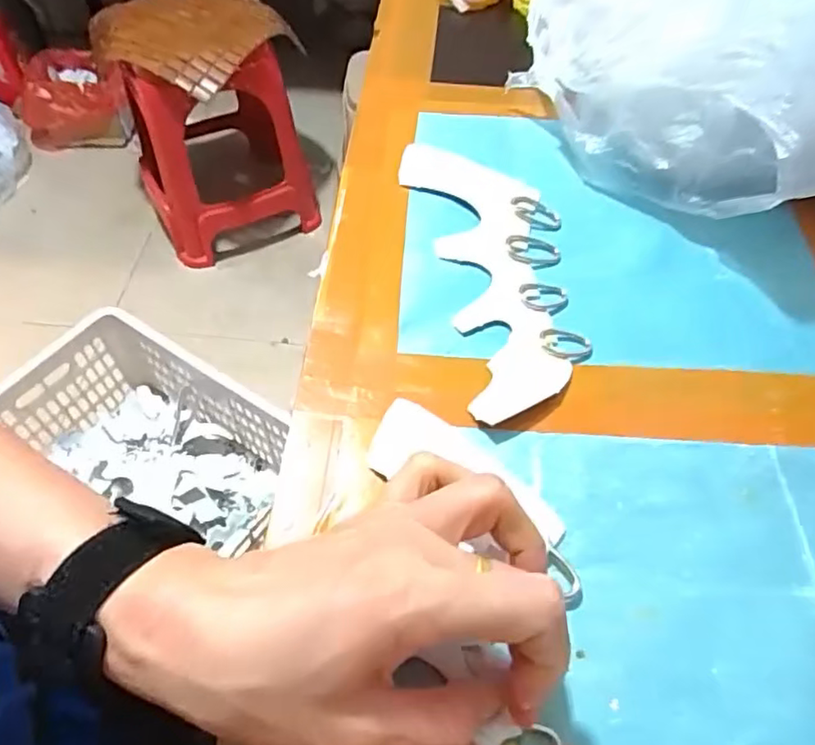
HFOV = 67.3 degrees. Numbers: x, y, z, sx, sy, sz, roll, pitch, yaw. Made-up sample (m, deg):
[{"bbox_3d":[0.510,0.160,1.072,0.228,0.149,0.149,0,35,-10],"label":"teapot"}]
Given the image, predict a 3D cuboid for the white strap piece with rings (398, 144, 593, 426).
[{"bbox_3d":[0.055,-0.068,0.360,0.081,0.007,0.208,-8,55,-7],"label":"white strap piece with rings"}]

